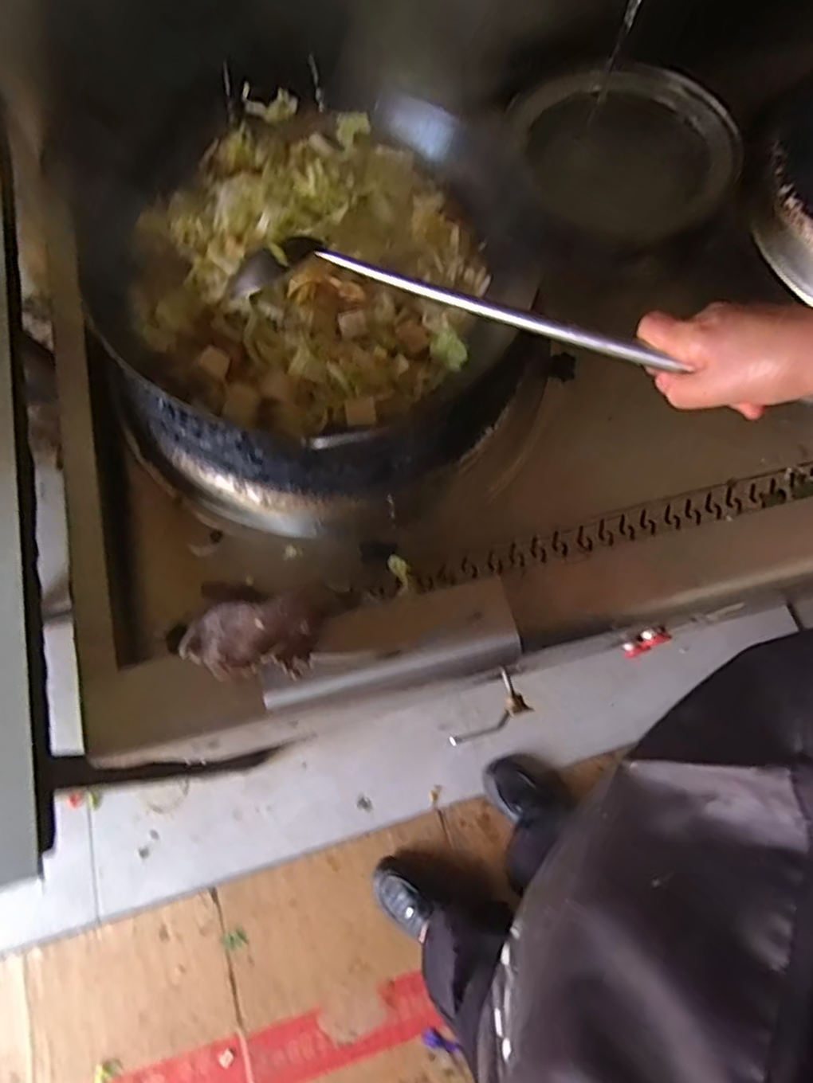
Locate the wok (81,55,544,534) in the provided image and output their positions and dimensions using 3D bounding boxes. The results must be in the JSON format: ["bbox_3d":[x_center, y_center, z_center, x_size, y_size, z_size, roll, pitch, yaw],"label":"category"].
[{"bbox_3d":[-0.079,-0.249,0.665,0.393,0.214,0.427,0,69,-1],"label":"wok"}]

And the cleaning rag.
[{"bbox_3d":[-0.146,0.086,0.586,0.125,0.036,0.079,2,69,0],"label":"cleaning rag"}]

